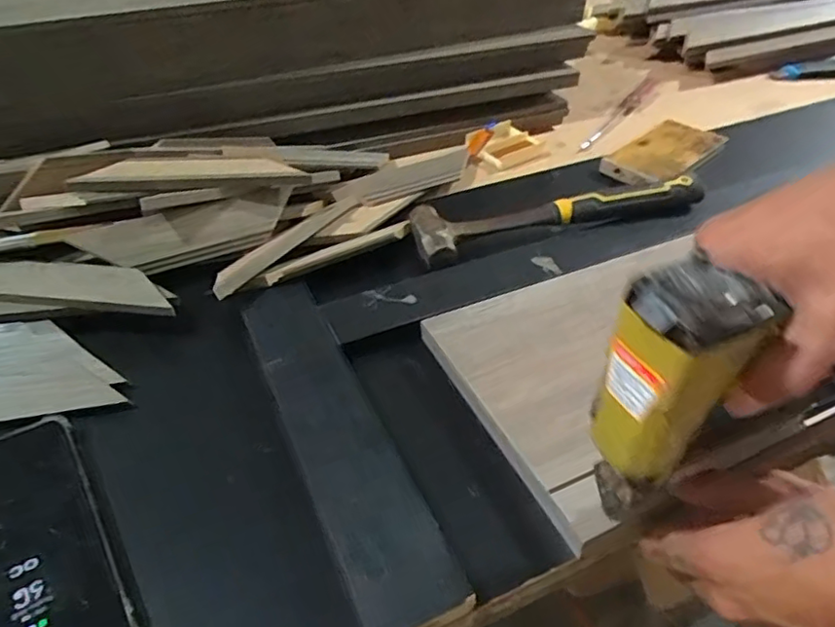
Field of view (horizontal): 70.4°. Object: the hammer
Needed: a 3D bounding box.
[{"bbox_3d":[0.134,-0.094,0.548,0.277,0.027,0.068,-10,44,-12],"label":"hammer"}]

